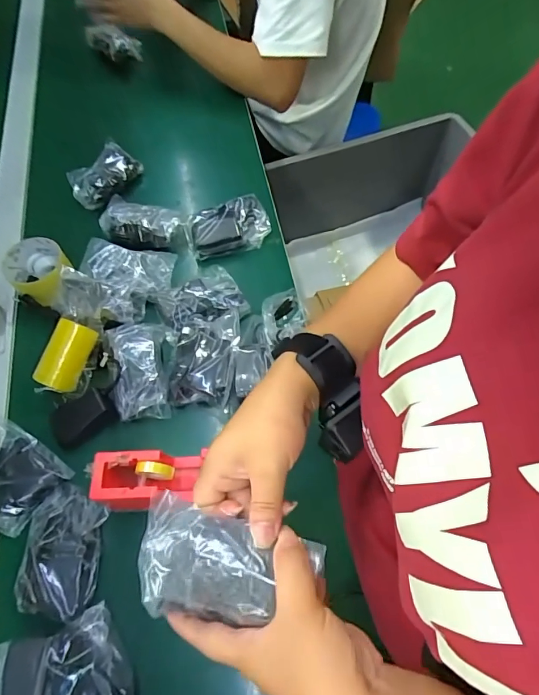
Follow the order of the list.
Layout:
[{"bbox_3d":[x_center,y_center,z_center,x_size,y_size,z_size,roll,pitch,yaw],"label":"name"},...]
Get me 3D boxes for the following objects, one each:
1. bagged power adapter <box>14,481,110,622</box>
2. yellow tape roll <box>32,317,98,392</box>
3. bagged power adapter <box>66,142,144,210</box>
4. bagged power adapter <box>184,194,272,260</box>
[{"bbox_3d":[-0.220,0.207,0.451,0.076,0.036,0.124,4,65,3],"label":"bagged power adapter"},{"bbox_3d":[-0.250,0.008,0.542,0.050,0.037,0.093,11,65,6],"label":"yellow tape roll"},{"bbox_3d":[-0.278,-0.291,0.733,0.084,0.029,0.120,36,70,16],"label":"bagged power adapter"},{"bbox_3d":[-0.065,-0.186,0.665,0.124,0.041,0.070,-17,65,-7],"label":"bagged power adapter"}]

